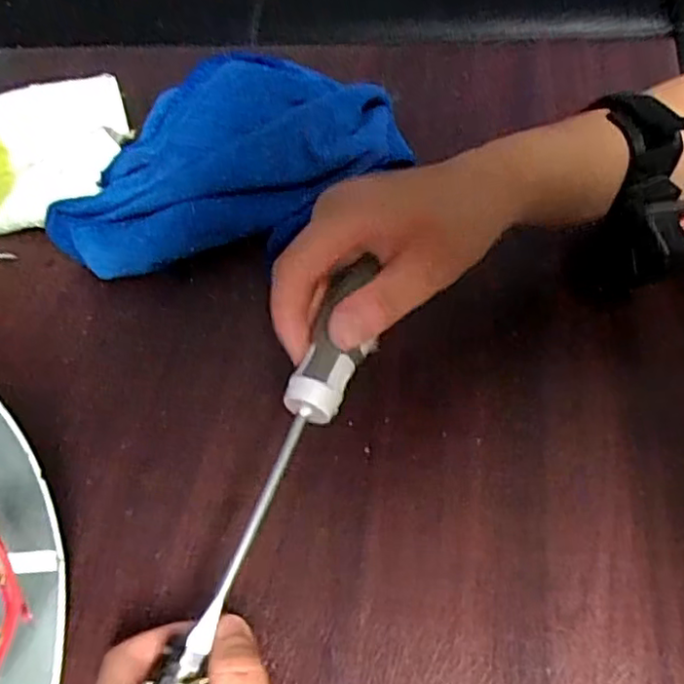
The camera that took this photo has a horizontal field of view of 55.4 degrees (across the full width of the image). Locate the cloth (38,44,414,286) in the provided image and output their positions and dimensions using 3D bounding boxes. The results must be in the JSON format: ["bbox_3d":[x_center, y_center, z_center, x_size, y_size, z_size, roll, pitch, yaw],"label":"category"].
[{"bbox_3d":[-0.075,-0.122,0.431,0.233,0.069,0.126,-15,52,-6],"label":"cloth"}]

